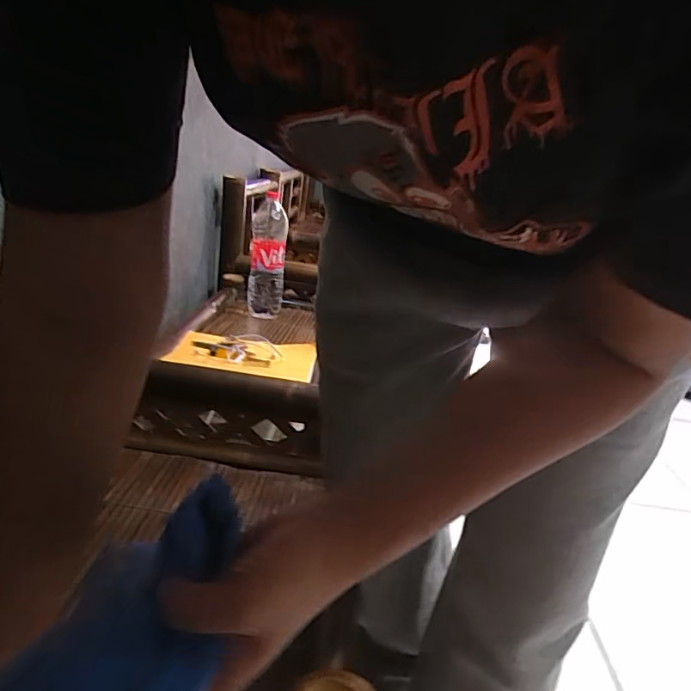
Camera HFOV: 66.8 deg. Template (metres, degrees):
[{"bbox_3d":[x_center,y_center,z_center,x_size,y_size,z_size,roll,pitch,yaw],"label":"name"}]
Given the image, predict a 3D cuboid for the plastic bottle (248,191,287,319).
[{"bbox_3d":[-0.205,-0.218,1.376,0.093,0.313,0.099,5,21,-7],"label":"plastic bottle"}]

